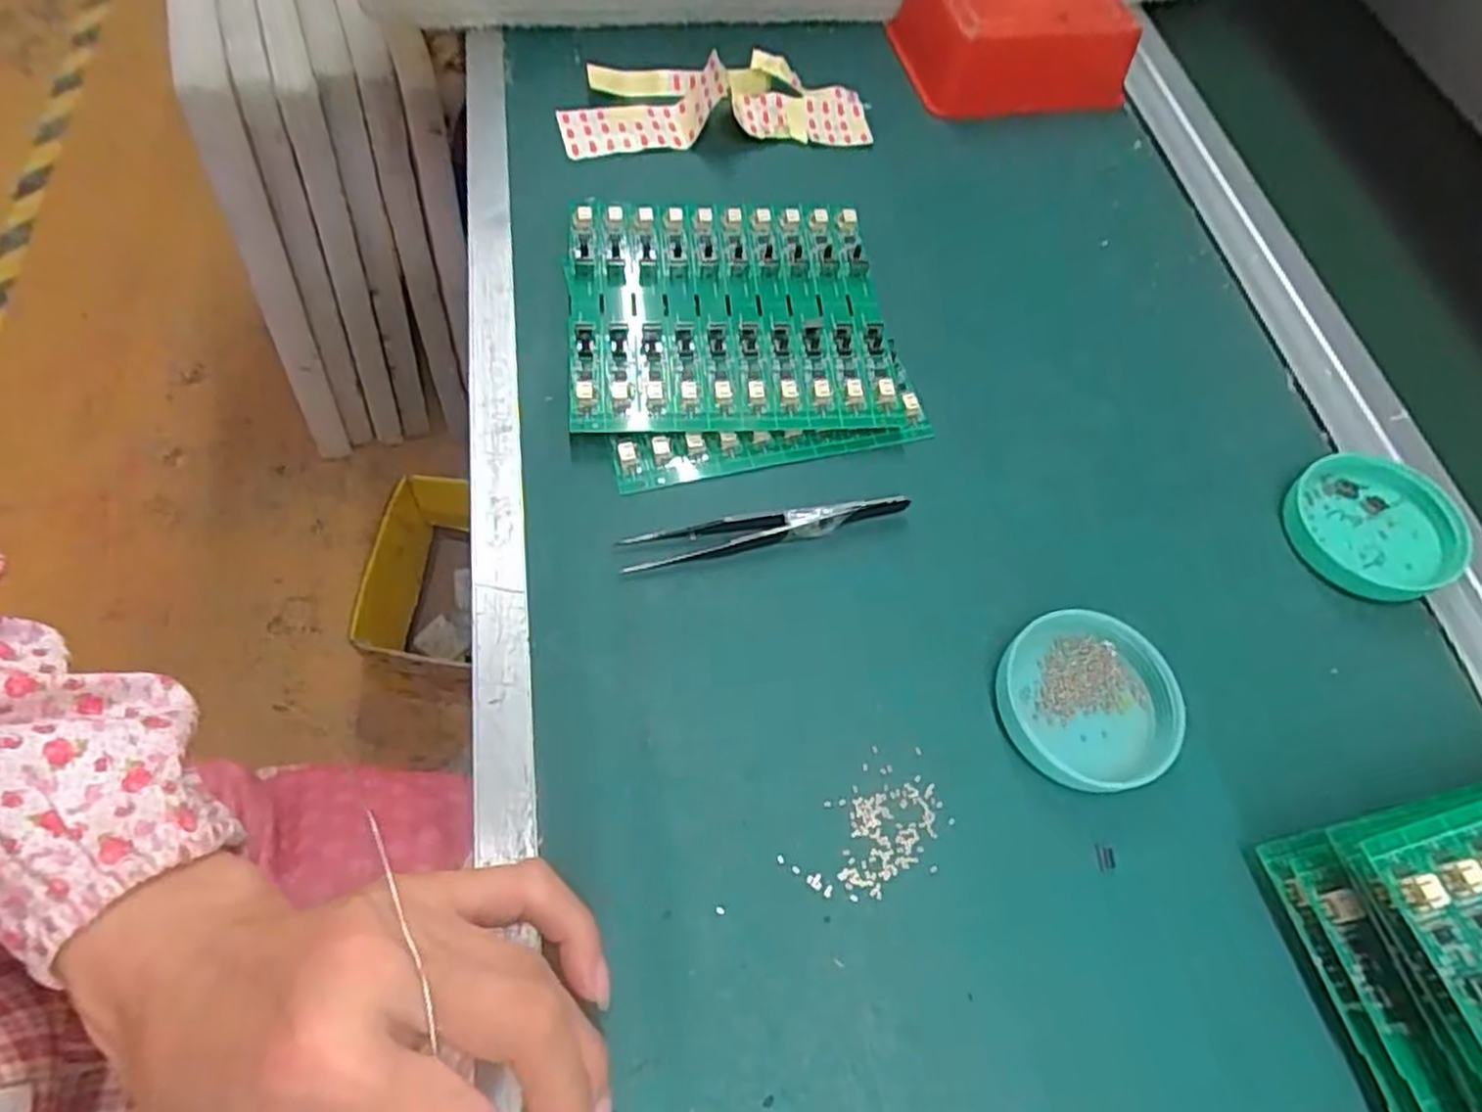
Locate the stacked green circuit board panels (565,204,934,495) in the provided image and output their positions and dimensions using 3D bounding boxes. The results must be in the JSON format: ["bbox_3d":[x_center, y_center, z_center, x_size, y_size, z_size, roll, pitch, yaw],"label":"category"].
[{"bbox_3d":[-0.001,-0.103,0.350,0.145,0.020,0.143,-6,63,-9],"label":"stacked green circuit board panels"}]

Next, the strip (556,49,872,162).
[{"bbox_3d":[-0.014,-0.254,0.432,0.171,0.028,0.058,-9,64,-11],"label":"strip"}]

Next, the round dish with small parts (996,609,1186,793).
[{"bbox_3d":[0.129,0.053,0.288,0.062,0.017,0.062,2,62,-5],"label":"round dish with small parts"}]

